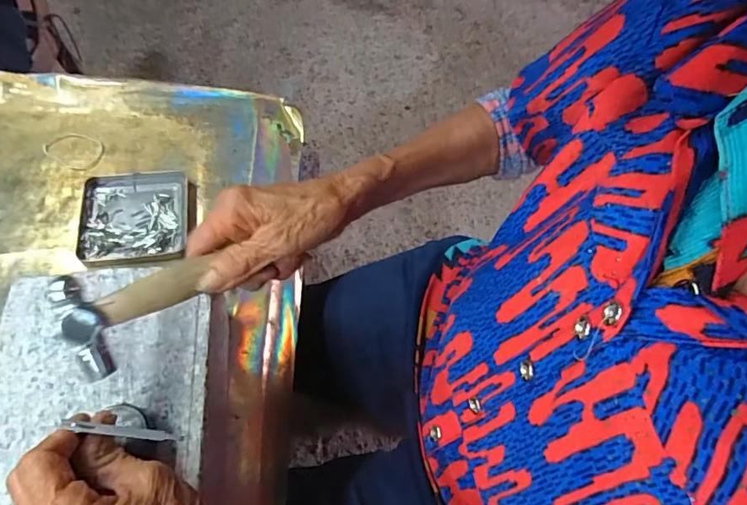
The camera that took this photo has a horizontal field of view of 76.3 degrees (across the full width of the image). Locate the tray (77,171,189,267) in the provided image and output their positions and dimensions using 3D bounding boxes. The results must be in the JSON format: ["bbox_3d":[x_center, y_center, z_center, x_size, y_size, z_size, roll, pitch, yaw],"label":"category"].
[{"bbox_3d":[-0.233,-0.034,0.462,0.097,0.014,0.102,-8,62,-11],"label":"tray"}]

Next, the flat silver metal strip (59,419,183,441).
[{"bbox_3d":[-0.130,0.093,0.247,0.059,0.004,0.006,16,56,-18],"label":"flat silver metal strip"}]

